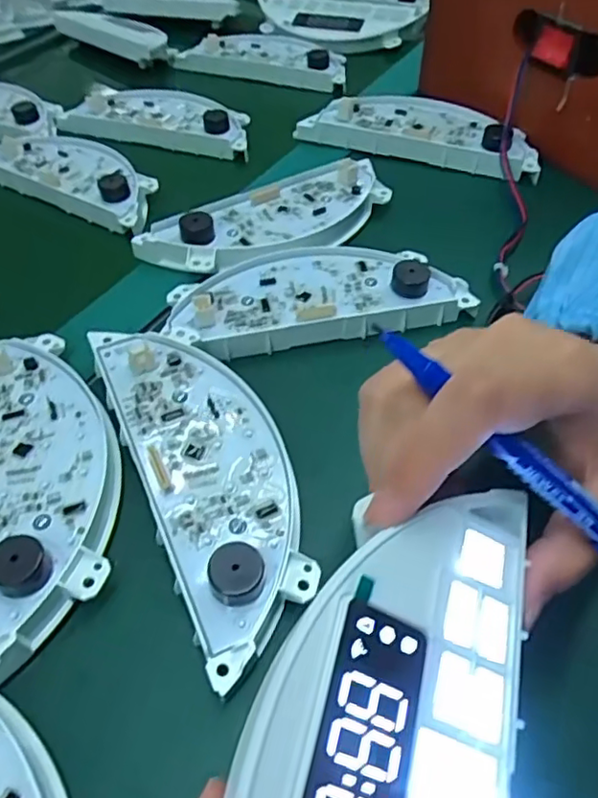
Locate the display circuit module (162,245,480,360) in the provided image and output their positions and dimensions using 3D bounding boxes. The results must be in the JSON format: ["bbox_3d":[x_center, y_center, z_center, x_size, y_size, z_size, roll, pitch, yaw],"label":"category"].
[{"bbox_3d":[0.009,-0.060,0.348,0.163,0.031,0.067,-10,50,-5],"label":"display circuit module"}]

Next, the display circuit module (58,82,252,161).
[{"bbox_3d":[-0.116,-0.245,0.516,0.179,0.021,0.067,15,52,16],"label":"display circuit module"}]

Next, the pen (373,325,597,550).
[{"bbox_3d":[0.075,0.025,0.177,0.132,0.009,0.013,42,59,0],"label":"pen"}]

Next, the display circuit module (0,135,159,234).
[{"bbox_3d":[-0.170,-0.174,0.459,0.178,0.023,0.063,27,56,24],"label":"display circuit module"}]

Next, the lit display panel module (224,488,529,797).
[{"bbox_3d":[0.020,0.083,0.135,0.064,0.012,0.155,28,51,-10],"label":"lit display panel module"}]

